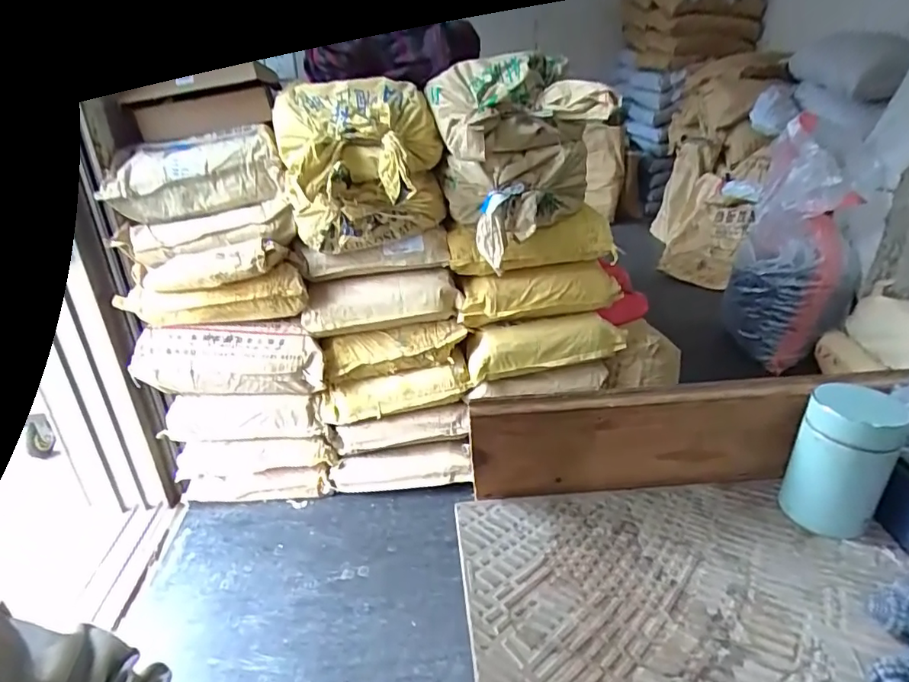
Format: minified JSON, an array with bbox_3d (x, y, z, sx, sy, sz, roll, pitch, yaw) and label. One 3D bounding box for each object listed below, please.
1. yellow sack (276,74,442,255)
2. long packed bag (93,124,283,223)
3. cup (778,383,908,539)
[{"bbox_3d":[-0.203,-0.385,1.196,0.359,0.338,0.220,-8,26,-11],"label":"yellow sack"},{"bbox_3d":[-0.585,-0.376,1.214,0.385,0.164,0.113,-4,26,-4],"label":"long packed bag"},{"bbox_3d":[0.323,0.094,0.443,0.065,0.112,0.077,20,33,38],"label":"cup"}]

